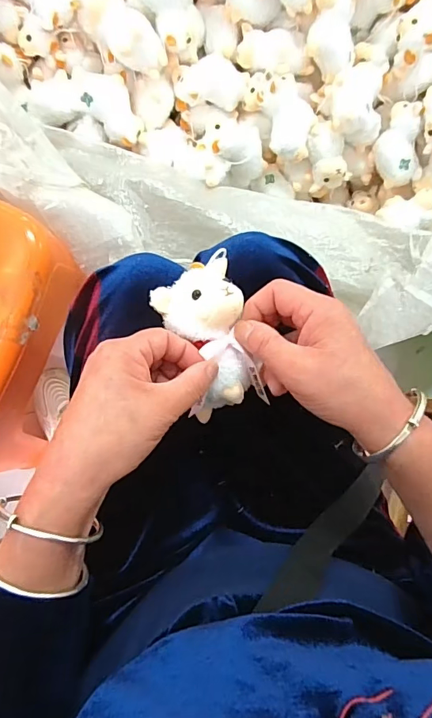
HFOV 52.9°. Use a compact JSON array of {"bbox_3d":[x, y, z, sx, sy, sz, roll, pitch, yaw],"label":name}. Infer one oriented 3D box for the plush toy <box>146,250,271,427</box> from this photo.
[{"bbox_3d":[-0.004,-0.018,0.331,0.065,0.046,0.117,-18,94,-9],"label":"plush toy"}]

